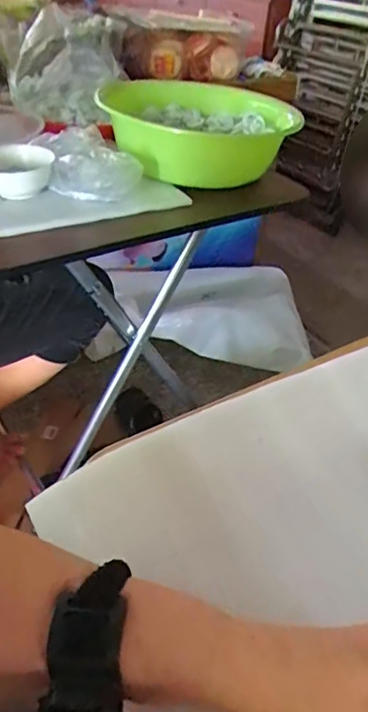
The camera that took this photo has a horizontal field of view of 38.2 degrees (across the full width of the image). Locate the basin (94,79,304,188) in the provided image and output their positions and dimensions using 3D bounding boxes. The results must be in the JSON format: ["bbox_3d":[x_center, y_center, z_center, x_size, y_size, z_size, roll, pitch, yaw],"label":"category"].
[{"bbox_3d":[0.015,-0.404,0.939,0.304,0.092,0.315,3,39,-2],"label":"basin"}]

